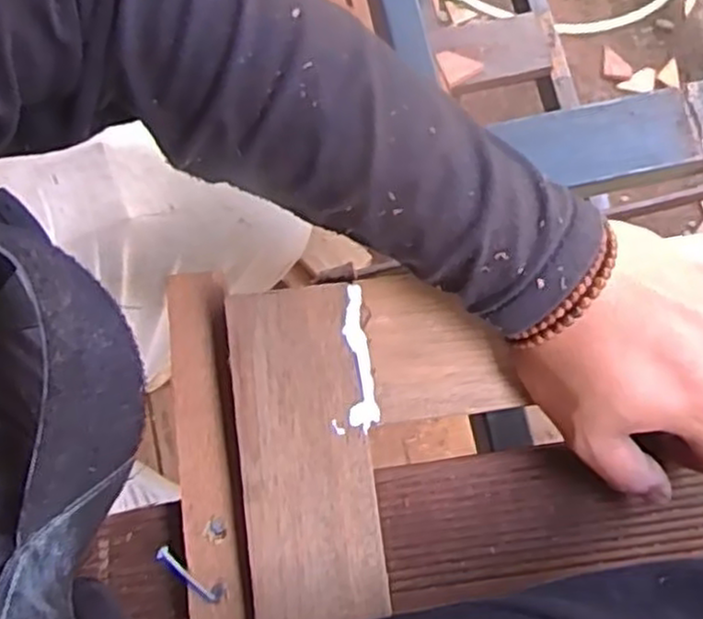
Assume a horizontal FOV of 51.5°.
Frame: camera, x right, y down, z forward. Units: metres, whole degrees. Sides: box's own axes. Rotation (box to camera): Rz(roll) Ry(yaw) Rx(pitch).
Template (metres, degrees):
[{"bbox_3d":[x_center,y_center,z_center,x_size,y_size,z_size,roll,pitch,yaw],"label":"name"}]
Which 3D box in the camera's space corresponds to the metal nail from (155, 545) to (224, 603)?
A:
[{"bbox_3d":[-0.076,0.124,0.340,0.036,0.005,0.007,36,81,9],"label":"metal nail"}]

